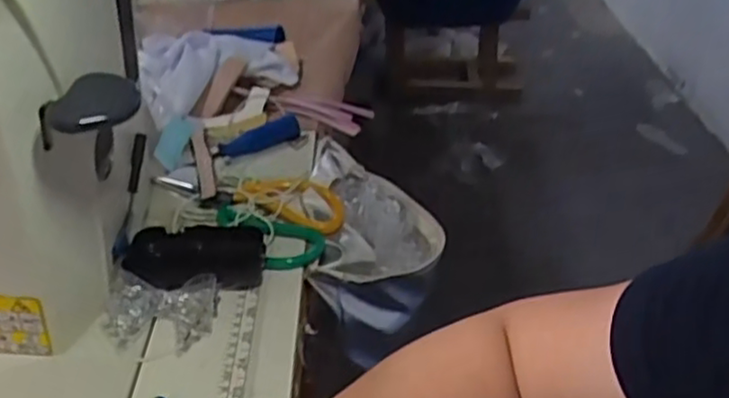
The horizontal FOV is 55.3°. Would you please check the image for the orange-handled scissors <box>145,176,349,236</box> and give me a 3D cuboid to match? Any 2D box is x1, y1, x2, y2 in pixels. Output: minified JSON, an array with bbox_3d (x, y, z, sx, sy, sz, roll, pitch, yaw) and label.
[{"bbox_3d":[-0.106,-0.008,0.650,0.183,0.024,0.051,9,38,13],"label":"orange-handled scissors"}]

